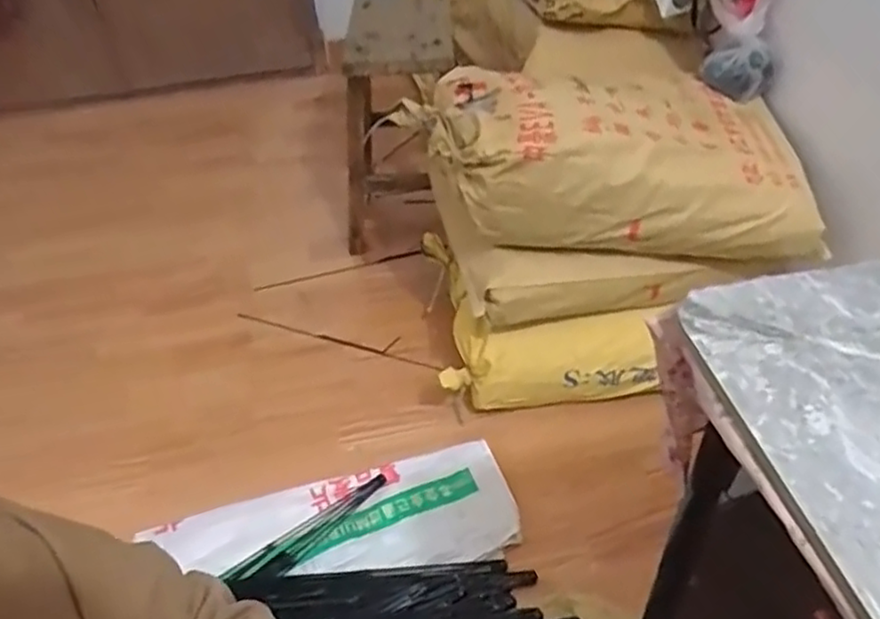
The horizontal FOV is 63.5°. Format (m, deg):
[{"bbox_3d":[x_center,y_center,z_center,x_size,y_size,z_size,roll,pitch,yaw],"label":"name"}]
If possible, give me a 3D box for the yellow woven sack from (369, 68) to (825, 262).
[{"bbox_3d":[0.283,-0.260,1.214,0.679,0.220,0.317,5,43,-8],"label":"yellow woven sack"}]

